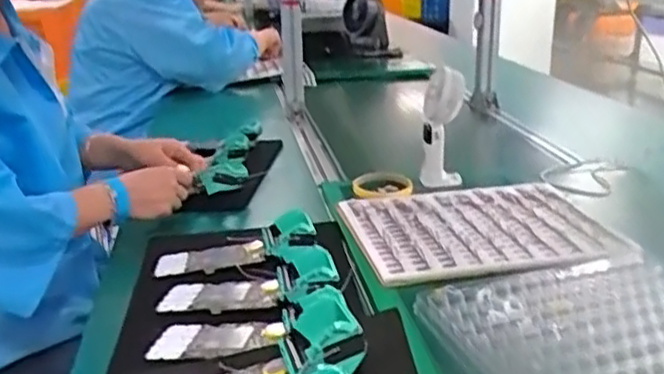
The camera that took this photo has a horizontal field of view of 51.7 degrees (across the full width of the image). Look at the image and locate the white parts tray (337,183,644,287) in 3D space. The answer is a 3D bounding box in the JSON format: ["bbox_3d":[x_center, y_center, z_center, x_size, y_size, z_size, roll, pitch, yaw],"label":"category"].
[{"bbox_3d":[0.193,0.054,0.900,0.321,0.018,0.287,-4,19,-6],"label":"white parts tray"}]

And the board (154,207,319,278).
[{"bbox_3d":[-0.120,0.076,0.866,0.208,0.029,0.081,-17,21,10],"label":"board"}]

